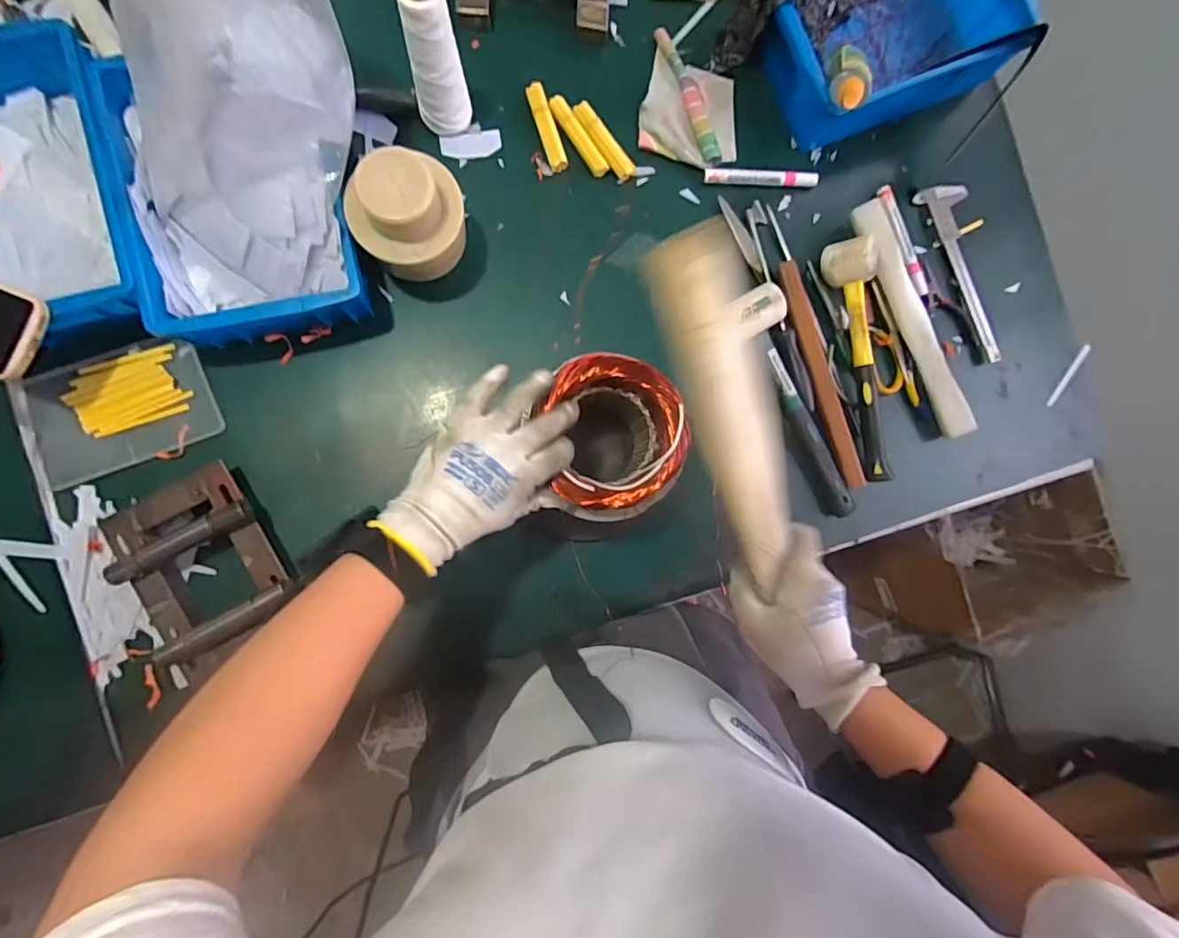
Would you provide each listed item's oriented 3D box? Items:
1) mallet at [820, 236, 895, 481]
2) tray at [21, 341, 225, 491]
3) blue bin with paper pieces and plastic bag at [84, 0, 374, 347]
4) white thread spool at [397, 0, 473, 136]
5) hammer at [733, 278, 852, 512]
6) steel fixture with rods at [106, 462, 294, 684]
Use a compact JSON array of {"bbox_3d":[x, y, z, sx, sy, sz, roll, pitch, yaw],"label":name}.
[{"bbox_3d":[0.326,-0.128,0.614,0.052,0.044,0.277,-13,89,-6],"label":"mallet"},{"bbox_3d":[-0.496,-0.064,0.562,0.177,0.014,0.117,-21,90,-6],"label":"tray"},{"bbox_3d":[-0.323,-0.281,0.467,0.238,0.256,0.265,-12,89,-6],"label":"blue bin with paper pieces and plastic bag"},{"bbox_3d":[-0.155,-0.410,0.532,0.053,0.167,0.049,0,88,-5],"label":"white thread spool"},{"bbox_3d":[0.237,-0.072,0.607,0.066,0.034,0.280,-22,90,-6],"label":"hammer"},{"bbox_3d":[-0.399,0.103,0.546,0.139,0.048,0.183,-29,91,-6],"label":"steel fixture with rods"}]

